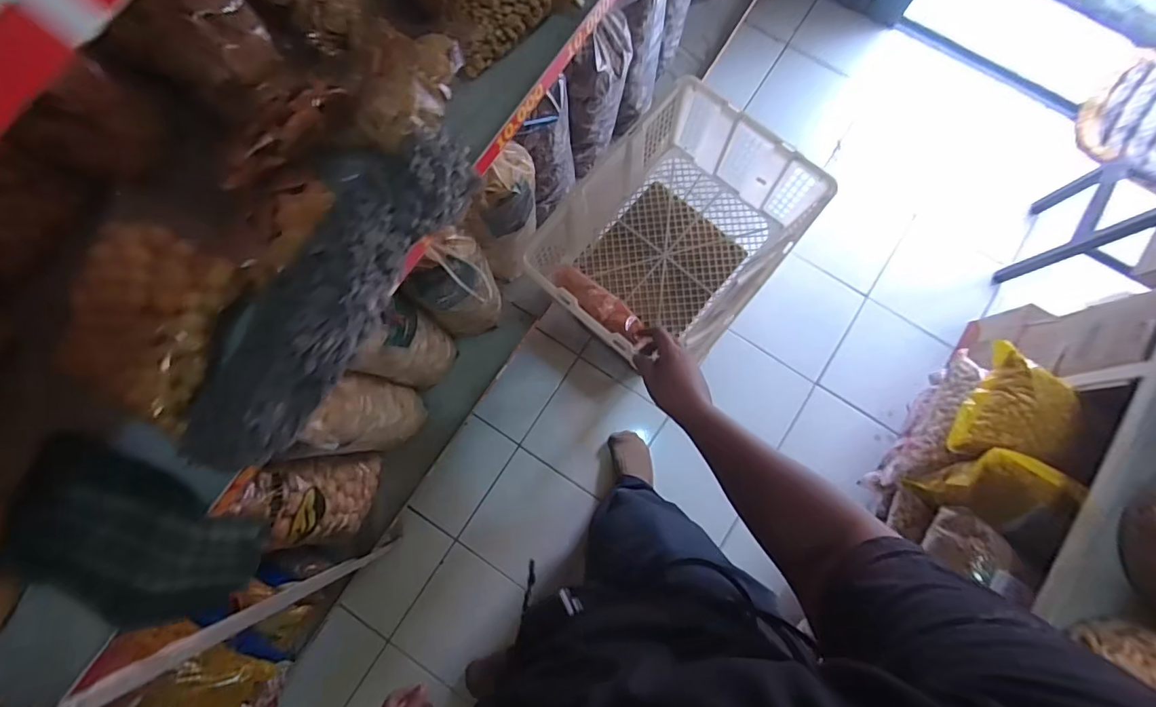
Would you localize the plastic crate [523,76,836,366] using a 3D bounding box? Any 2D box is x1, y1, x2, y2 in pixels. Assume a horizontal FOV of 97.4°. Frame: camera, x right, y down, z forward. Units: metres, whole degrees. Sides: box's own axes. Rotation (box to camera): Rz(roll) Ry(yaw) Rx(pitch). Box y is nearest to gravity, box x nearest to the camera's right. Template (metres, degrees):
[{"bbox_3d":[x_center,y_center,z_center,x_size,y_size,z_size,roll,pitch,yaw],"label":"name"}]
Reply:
[{"bbox_3d":[0.169,-0.210,0.942,0.344,0.174,0.457,41,82,6],"label":"plastic crate"}]

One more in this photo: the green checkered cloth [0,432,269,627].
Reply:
[{"bbox_3d":[-0.430,0.174,0.490,0.219,0.045,0.135,22,81,3],"label":"green checkered cloth"}]

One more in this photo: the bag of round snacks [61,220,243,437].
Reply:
[{"bbox_3d":[-0.406,-0.029,0.477,0.124,0.045,0.165,21,80,3],"label":"bag of round snacks"}]

